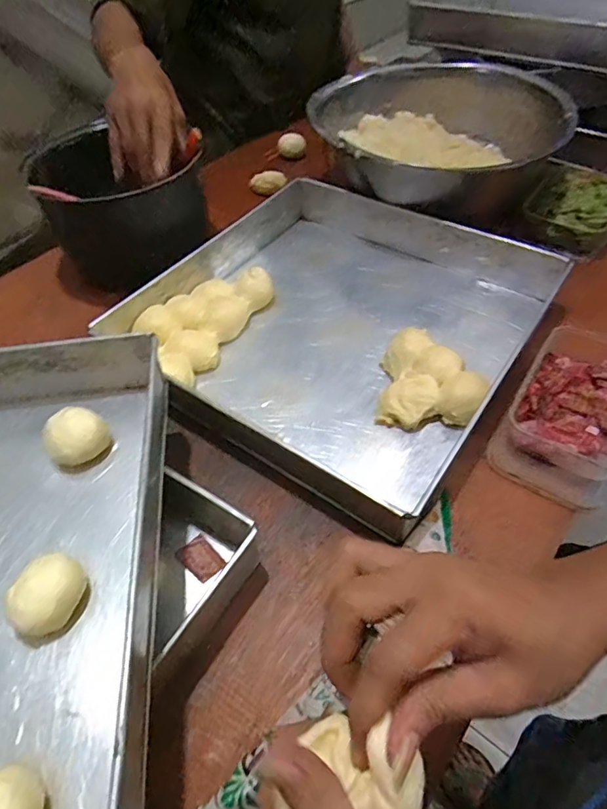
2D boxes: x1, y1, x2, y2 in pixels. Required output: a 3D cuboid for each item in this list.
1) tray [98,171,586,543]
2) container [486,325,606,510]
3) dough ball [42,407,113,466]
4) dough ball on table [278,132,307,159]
[{"bbox_3d":[0.036,-0.107,0.600,0.404,0.058,0.410,28,57,24],"label":"tray"},{"bbox_3d":[0.281,0.002,0.504,0.121,0.041,0.205,26,58,26],"label":"container"},{"bbox_3d":[-0.192,0.030,0.433,0.049,0.039,0.053,-2,50,2],"label":"dough ball"},{"bbox_3d":[-0.020,-0.471,0.910,0.050,0.027,0.039,-3,50,1],"label":"dough ball on table"}]

